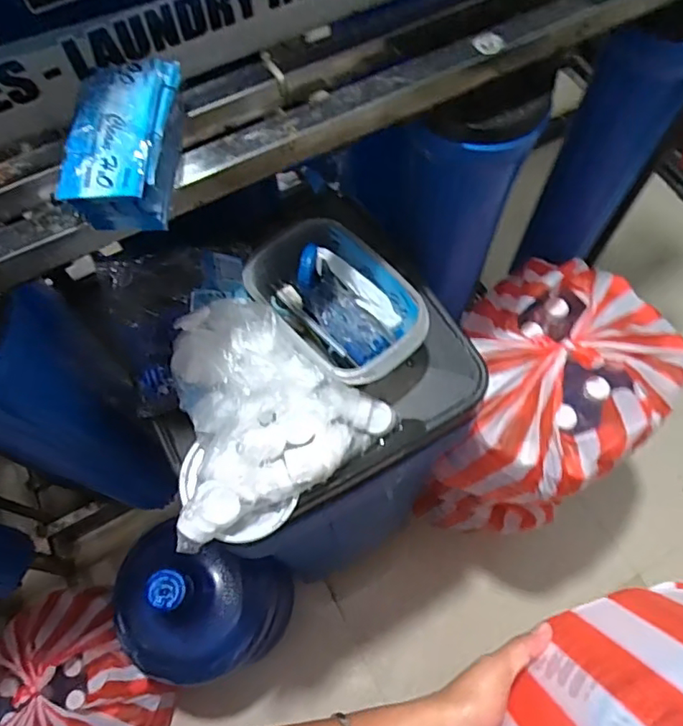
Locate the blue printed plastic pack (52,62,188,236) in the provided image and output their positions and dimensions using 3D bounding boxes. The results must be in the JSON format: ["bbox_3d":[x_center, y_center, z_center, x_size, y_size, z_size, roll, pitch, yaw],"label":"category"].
[{"bbox_3d":[-0.137,-0.142,0.366,0.063,0.039,0.120,0,65,2],"label":"blue printed plastic pack"}]

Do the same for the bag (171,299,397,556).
[{"bbox_3d":[-0.089,0.043,0.523,0.212,0.081,0.183,-37,69,-14],"label":"bag"}]

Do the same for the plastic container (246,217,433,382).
[{"bbox_3d":[-0.005,-0.058,0.561,0.117,0.059,0.179,-37,69,-14],"label":"plastic container"}]

